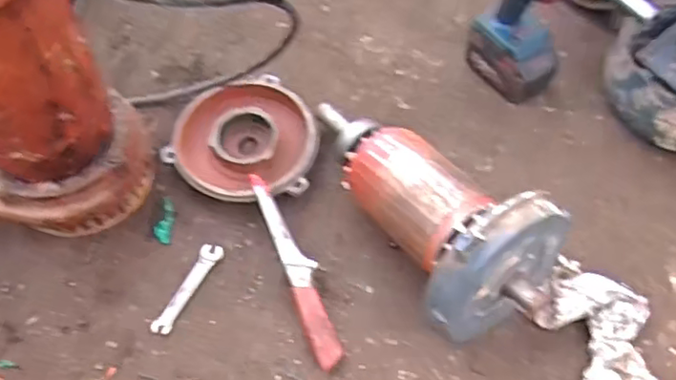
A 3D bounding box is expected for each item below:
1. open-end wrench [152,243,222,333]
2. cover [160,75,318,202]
[{"bbox_3d":[-0.175,0.115,0.716,0.026,0.006,0.117,25,62,9],"label":"open-end wrench"},{"bbox_3d":[-0.124,-0.058,0.793,0.181,0.039,0.174,-16,64,-13],"label":"cover"}]

